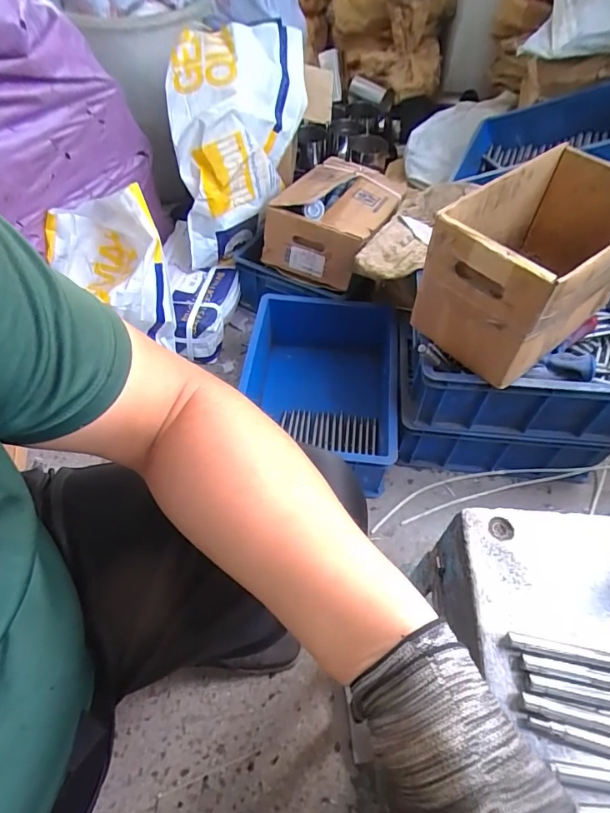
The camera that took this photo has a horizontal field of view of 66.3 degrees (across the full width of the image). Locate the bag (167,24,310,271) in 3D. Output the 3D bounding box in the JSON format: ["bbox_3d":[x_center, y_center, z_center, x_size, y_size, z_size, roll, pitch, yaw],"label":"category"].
[{"bbox_3d":[-0.141,-0.578,1.053,0.284,0.358,0.307,-2,54,-2],"label":"bag"}]

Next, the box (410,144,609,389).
[{"bbox_3d":[0.354,-0.220,0.712,0.320,0.196,0.196,-33,61,-22],"label":"box"}]

